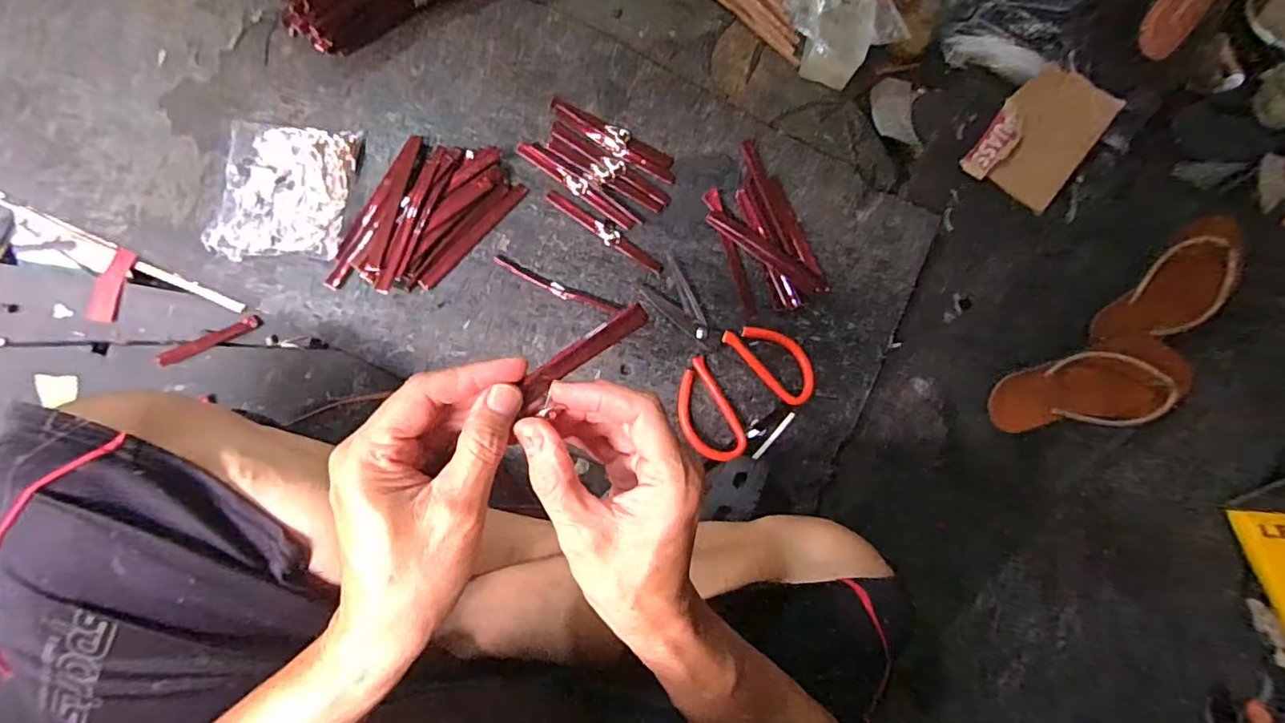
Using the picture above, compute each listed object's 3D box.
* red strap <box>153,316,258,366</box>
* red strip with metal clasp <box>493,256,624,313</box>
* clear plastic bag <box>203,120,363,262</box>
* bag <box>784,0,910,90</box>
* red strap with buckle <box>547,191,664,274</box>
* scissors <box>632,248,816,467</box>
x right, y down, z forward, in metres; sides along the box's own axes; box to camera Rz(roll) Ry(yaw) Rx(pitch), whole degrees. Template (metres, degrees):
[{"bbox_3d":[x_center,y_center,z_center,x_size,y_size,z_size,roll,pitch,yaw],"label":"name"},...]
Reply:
[{"bbox_3d":[-0.403,-0.019,0.522,0.083,0.005,0.013,-33,92,-28],"label":"red strap"},{"bbox_3d":[-0.088,-0.076,0.583,0.138,0.005,0.015,23,79,-10],"label":"red strip with metal clasp"},{"bbox_3d":[-0.347,-0.166,0.548,0.109,0.022,0.142,9,81,-12],"label":"clear plastic bag"},{"bbox_3d":[0.243,-0.410,0.682,0.119,0.047,0.128,-24,85,-11],"label":"bag"},{"bbox_3d":[-0.038,-0.140,0.598,0.143,0.004,0.020,34,77,-8],"label":"red strap with buckle"},{"bbox_3d":[0.074,-0.010,0.592,0.148,0.014,0.201,-37,93,-15],"label":"scissors"}]

